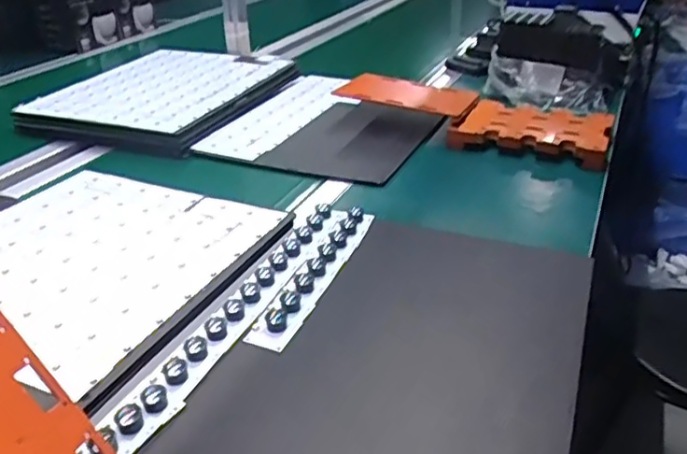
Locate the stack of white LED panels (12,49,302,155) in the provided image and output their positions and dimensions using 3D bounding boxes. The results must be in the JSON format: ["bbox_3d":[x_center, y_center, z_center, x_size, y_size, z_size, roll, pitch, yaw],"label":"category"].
[{"bbox_3d":[-0.352,-0.271,1.275,0.377,0.049,0.482,8,30,17],"label":"stack of white LED panels"}]

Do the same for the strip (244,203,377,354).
[{"bbox_3d":[-0.030,0.047,0.724,0.041,0.023,0.266,10,31,20],"label":"strip"}]

